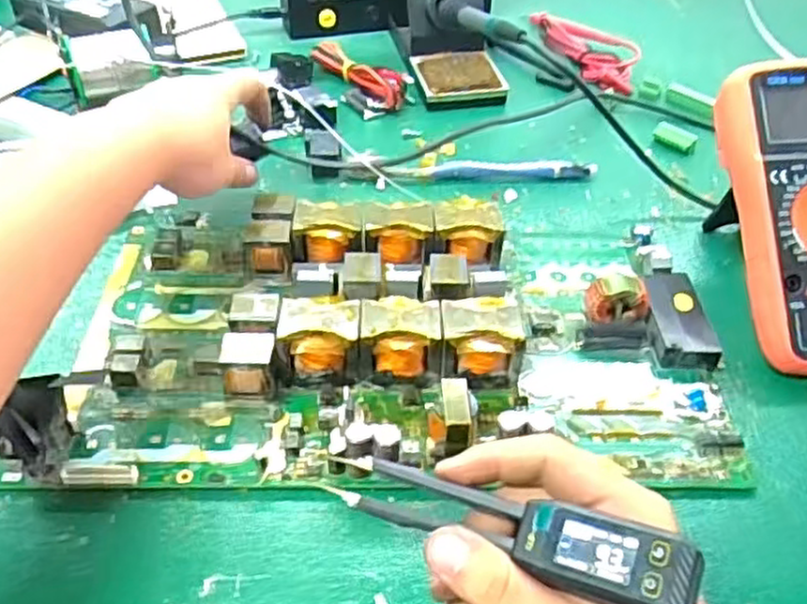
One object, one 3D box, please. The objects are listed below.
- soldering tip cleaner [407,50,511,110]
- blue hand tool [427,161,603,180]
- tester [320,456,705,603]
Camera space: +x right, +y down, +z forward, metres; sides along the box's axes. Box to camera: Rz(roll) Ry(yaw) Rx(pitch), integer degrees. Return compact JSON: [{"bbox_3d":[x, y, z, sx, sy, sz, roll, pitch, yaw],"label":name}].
[{"bbox_3d":[0.046,-0.192,0.636,0.071,0.018,0.065,-7,44,-11],"label":"soldering tip cleaner"},{"bbox_3d":[0.077,-0.094,0.541,0.123,0.010,0.010,1,43,-2],"label":"blue hand tool"},{"bbox_3d":[0.032,0.078,0.266,0.136,0.014,0.021,8,41,34],"label":"tester"}]

